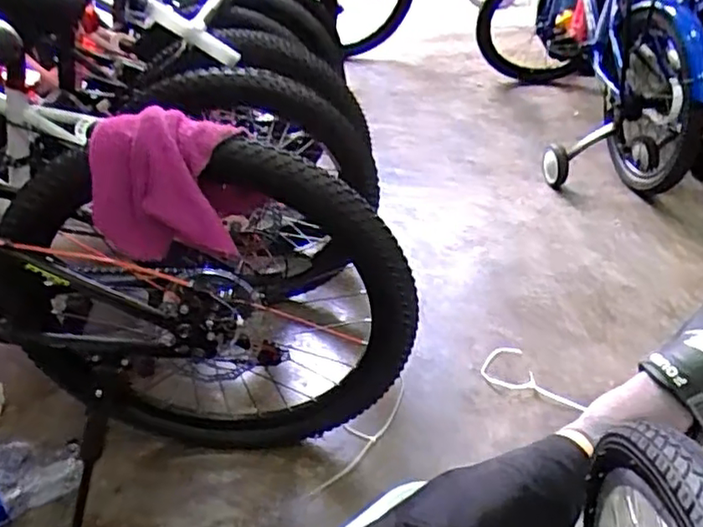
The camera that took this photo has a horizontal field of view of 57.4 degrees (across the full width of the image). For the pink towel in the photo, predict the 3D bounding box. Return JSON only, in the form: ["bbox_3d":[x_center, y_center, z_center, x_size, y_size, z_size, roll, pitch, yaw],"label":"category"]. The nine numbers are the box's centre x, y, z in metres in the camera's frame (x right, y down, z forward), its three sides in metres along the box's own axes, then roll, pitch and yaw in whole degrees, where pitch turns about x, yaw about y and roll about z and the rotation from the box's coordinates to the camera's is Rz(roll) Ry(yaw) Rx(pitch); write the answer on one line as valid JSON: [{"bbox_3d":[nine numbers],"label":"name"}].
[{"bbox_3d":[-0.206,-0.083,0.703,0.185,0.151,0.081,-4,34,-1],"label":"pink towel"}]

